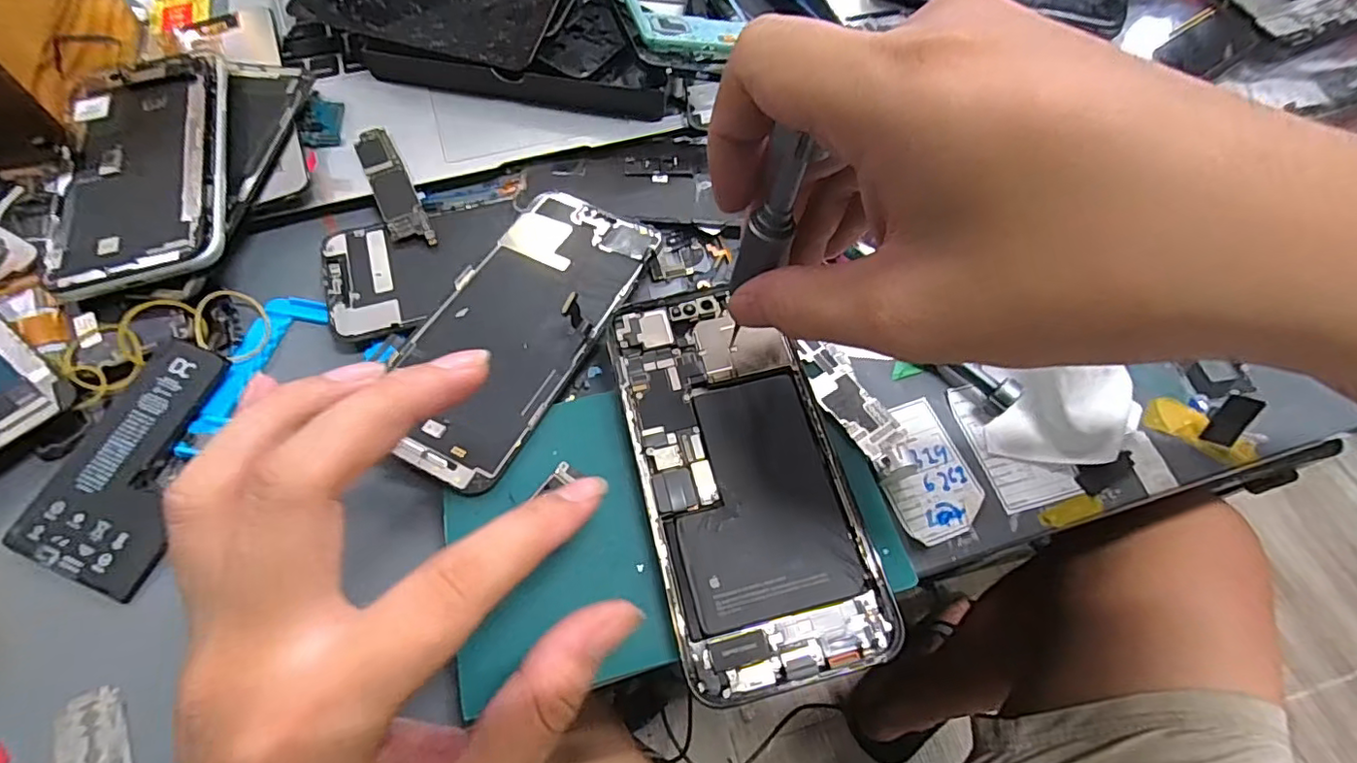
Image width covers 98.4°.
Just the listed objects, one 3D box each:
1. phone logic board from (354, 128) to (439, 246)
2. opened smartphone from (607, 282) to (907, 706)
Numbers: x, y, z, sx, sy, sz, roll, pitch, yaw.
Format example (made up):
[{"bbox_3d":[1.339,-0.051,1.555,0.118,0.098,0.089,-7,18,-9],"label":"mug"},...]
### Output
[{"bbox_3d":[-0.151,-0.102,0.307,0.020,0.006,0.085,-25,65,-15],"label":"phone logic board"},{"bbox_3d":[0.023,0.033,0.229,0.075,0.013,0.156,-12,63,-8],"label":"opened smartphone"}]

